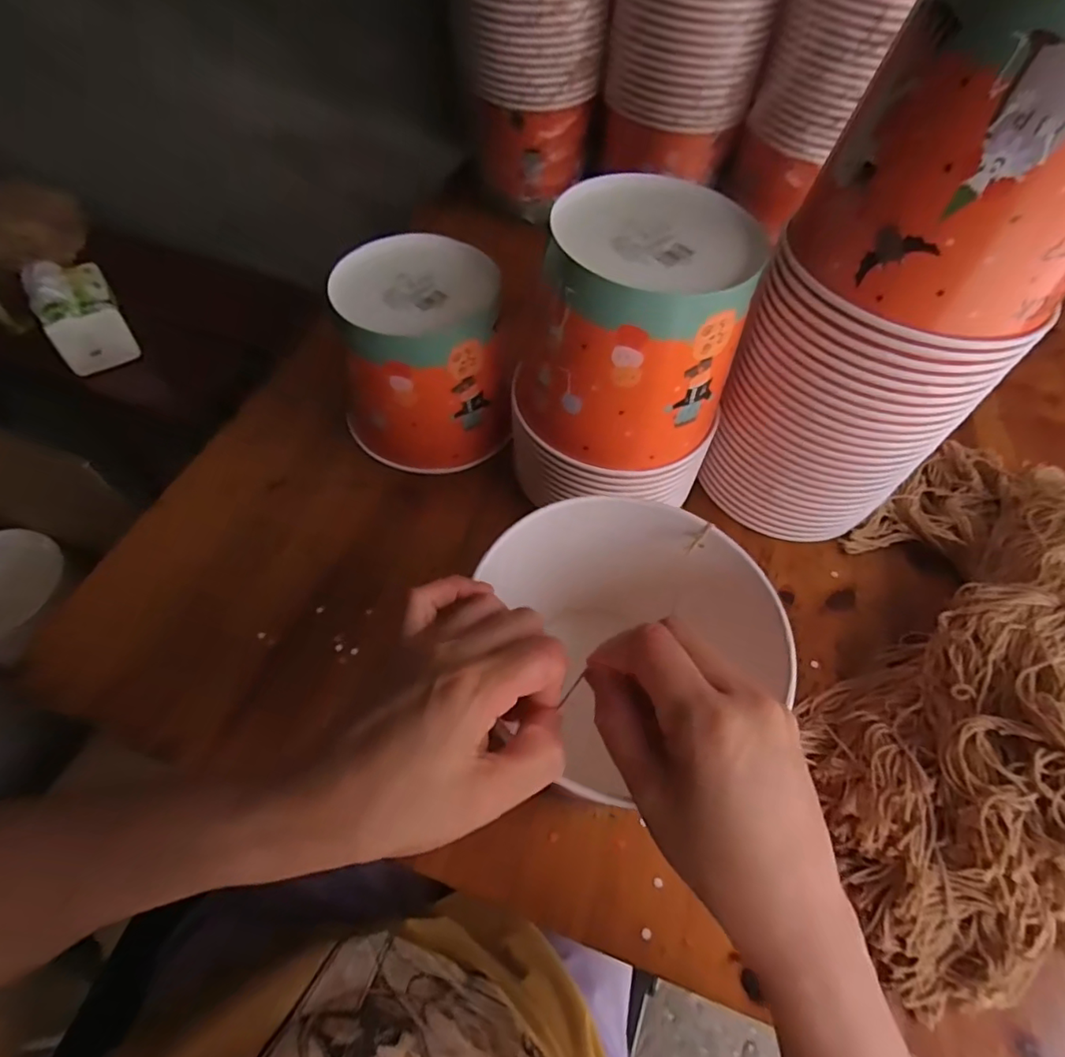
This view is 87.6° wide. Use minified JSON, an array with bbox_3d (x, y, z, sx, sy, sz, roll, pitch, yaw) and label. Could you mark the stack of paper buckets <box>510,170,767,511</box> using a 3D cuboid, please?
[{"bbox_3d":[0.074,-0.113,0.404,0.136,0.207,0.137,30,60,15],"label":"stack of paper buckets"}]

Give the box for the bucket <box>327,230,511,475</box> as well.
[{"bbox_3d":[-0.093,-0.138,0.468,0.136,0.144,0.129,-13,58,-11],"label":"bucket"}]

